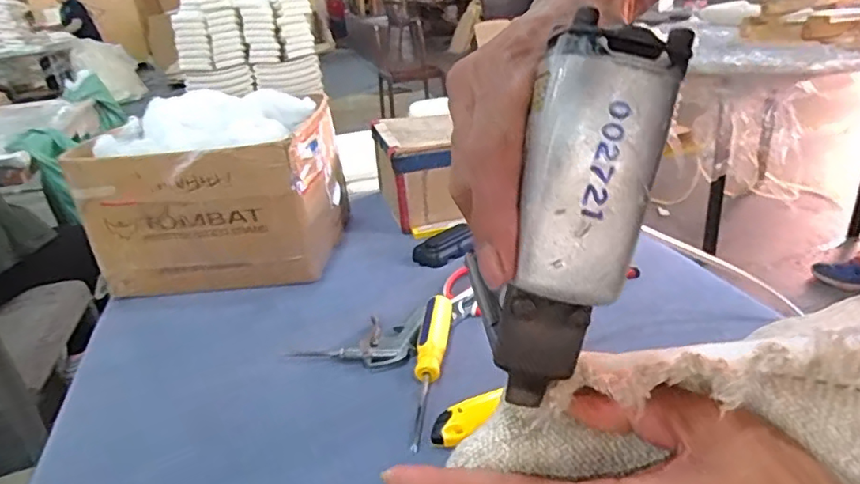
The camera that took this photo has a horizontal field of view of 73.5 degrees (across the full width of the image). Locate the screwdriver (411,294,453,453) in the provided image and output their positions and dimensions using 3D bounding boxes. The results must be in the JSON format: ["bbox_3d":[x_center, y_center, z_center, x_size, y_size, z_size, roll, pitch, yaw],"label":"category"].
[{"bbox_3d":[0.001,0.117,0.561,0.030,0.033,0.188,-2,26,7],"label":"screwdriver"}]

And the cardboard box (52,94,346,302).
[{"bbox_3d":[-0.280,-0.076,0.792,0.277,0.207,0.254,-1,25,9],"label":"cardboard box"}]

